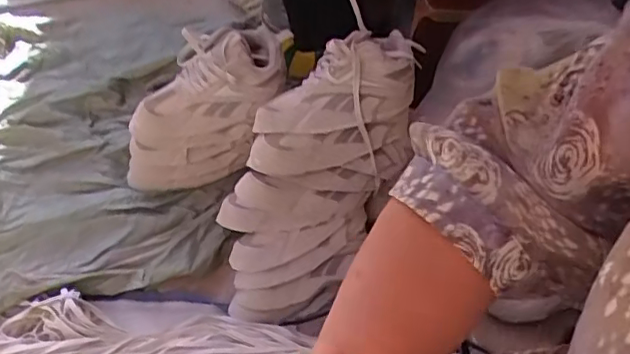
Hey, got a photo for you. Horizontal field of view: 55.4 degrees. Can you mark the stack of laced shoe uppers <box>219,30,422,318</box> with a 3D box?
[{"bbox_3d":[-0.003,-0.001,0.852,0.169,0.169,0.443,30,103,27],"label":"stack of laced shoe uppers"}]

